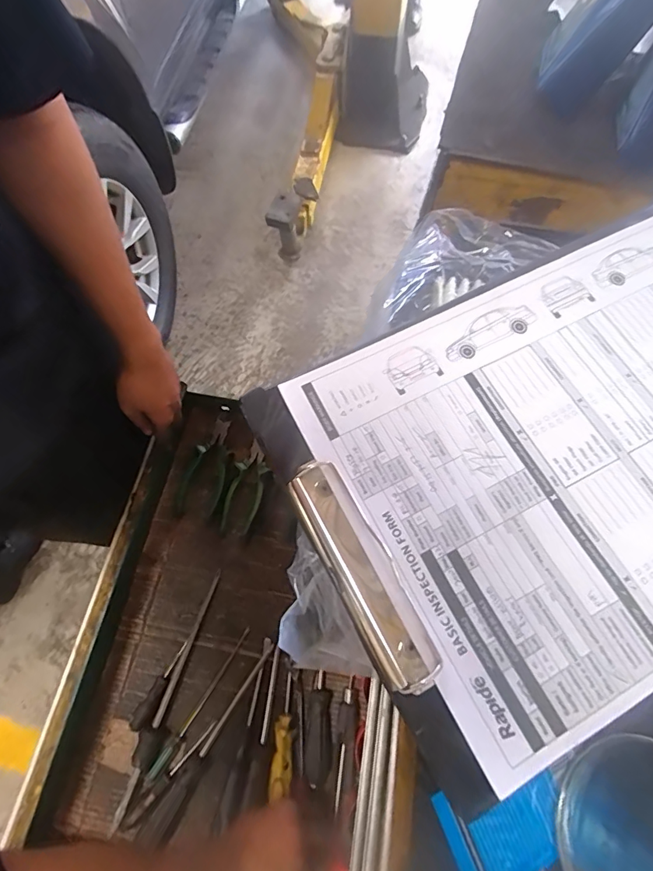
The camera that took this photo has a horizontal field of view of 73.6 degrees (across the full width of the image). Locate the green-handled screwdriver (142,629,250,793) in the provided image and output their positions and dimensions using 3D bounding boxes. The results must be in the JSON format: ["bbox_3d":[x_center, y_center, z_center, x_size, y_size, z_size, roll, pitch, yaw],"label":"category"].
[{"bbox_3d":[-0.160,0.340,0.549,0.018,0.023,0.200,32,72,13],"label":"green-handled screwdriver"}]

